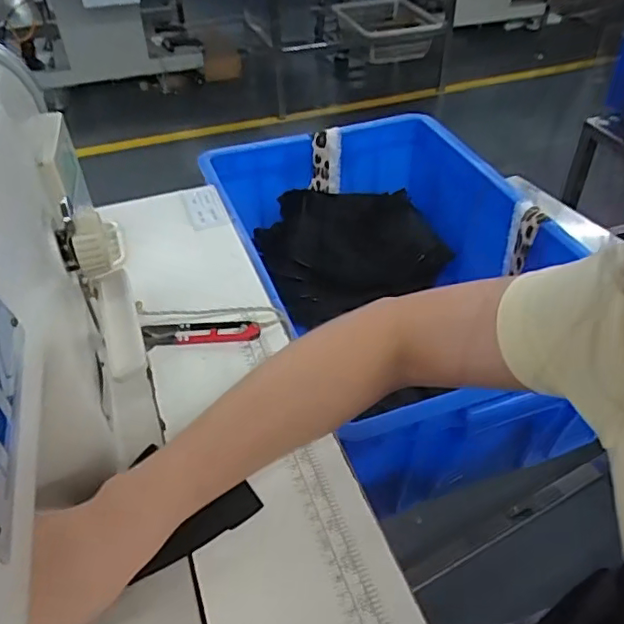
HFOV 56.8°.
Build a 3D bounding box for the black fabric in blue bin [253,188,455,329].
[{"bbox_3d":[0.046,-0.101,0.852,0.271,0.114,0.168,-13,44,-13],"label":"black fabric in blue bin"}]

